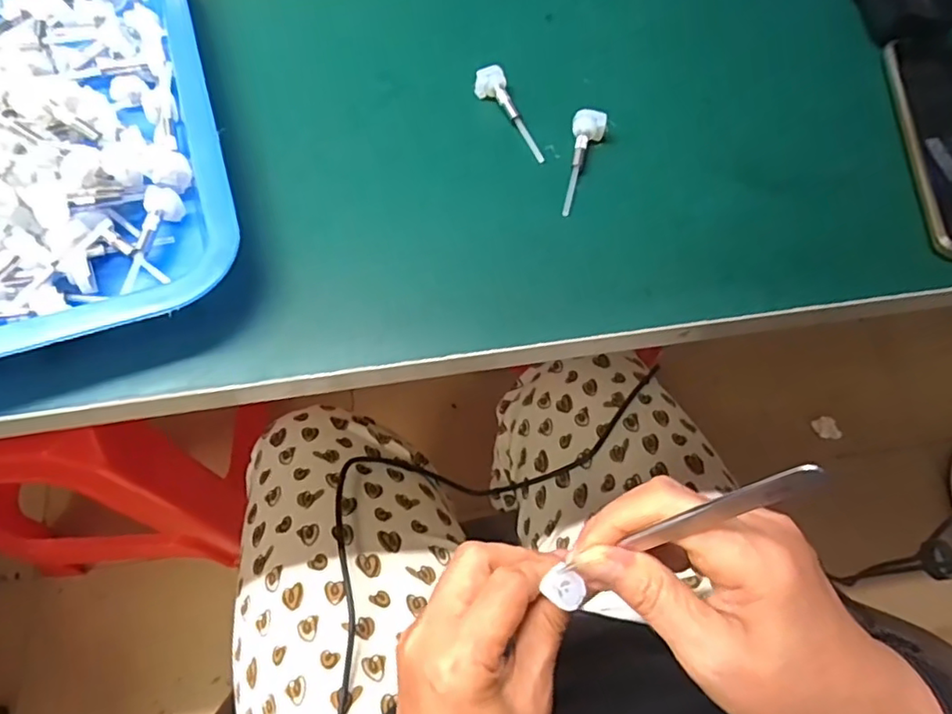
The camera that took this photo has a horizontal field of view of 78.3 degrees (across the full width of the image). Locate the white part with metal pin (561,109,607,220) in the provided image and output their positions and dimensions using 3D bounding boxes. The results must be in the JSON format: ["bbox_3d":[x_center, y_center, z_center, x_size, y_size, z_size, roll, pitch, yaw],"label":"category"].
[{"bbox_3d":[0.058,-0.108,0.323,0.018,0.015,0.065,15,66,4],"label":"white part with metal pin"}]

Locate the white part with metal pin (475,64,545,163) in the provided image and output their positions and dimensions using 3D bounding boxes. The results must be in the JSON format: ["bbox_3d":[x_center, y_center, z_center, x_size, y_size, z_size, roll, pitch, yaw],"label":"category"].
[{"bbox_3d":[0.019,-0.140,0.336,0.016,0.015,0.066,-20,68,-12],"label":"white part with metal pin"}]

